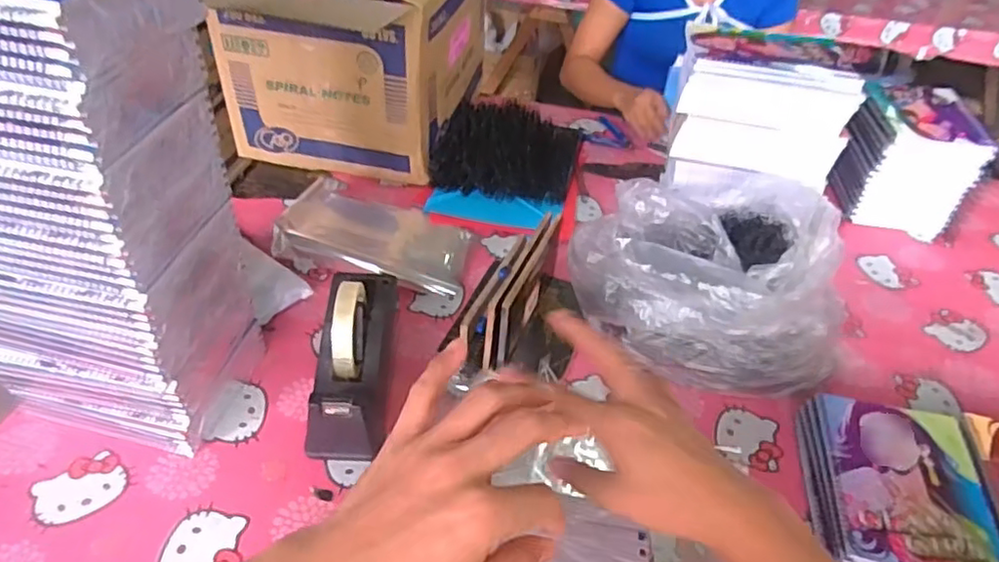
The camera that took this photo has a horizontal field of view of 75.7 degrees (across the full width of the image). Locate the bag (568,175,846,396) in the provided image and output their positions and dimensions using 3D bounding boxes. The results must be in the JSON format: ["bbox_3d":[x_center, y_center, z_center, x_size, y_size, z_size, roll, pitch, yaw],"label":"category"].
[{"bbox_3d":[0.239,-0.001,0.762,0.265,0.213,0.270,-18,47,-23],"label":"bag"}]

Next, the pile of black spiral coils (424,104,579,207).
[{"bbox_3d":[0.020,-0.238,1.142,0.235,0.047,0.270,11,42,7],"label":"pile of black spiral coils"}]

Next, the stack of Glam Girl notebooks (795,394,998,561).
[{"bbox_3d":[0.408,0.218,0.662,0.167,0.049,0.211,10,42,6],"label":"stack of Glam Girl notebooks"}]

